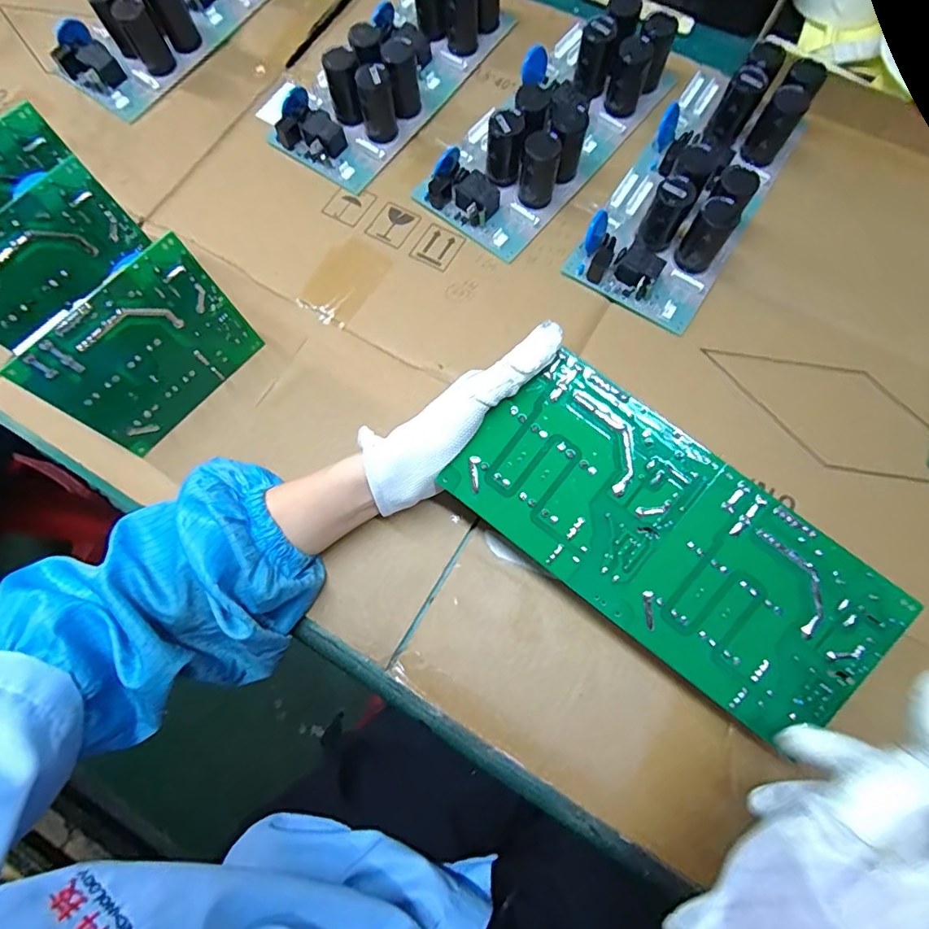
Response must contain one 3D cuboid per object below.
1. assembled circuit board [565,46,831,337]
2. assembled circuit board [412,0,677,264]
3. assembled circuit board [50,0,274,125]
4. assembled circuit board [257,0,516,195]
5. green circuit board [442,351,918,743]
[{"bbox_3d":[0.193,-0.239,0.420,0.110,0.056,0.248,31,77,10],"label":"assembled circuit board"},{"bbox_3d":[0.074,-0.300,0.440,0.110,0.056,0.248,37,78,11],"label":"assembled circuit board"},{"bbox_3d":[-0.284,-0.460,0.495,0.112,0.063,0.253,37,78,11],"label":"assembled circuit board"},{"bbox_3d":[-0.079,-0.388,0.471,0.144,0.057,0.257,36,78,11],"label":"assembled circuit board"},{"bbox_3d":[0.117,0.045,0.297,0.247,0.004,0.110,37,94,7],"label":"green circuit board"}]

